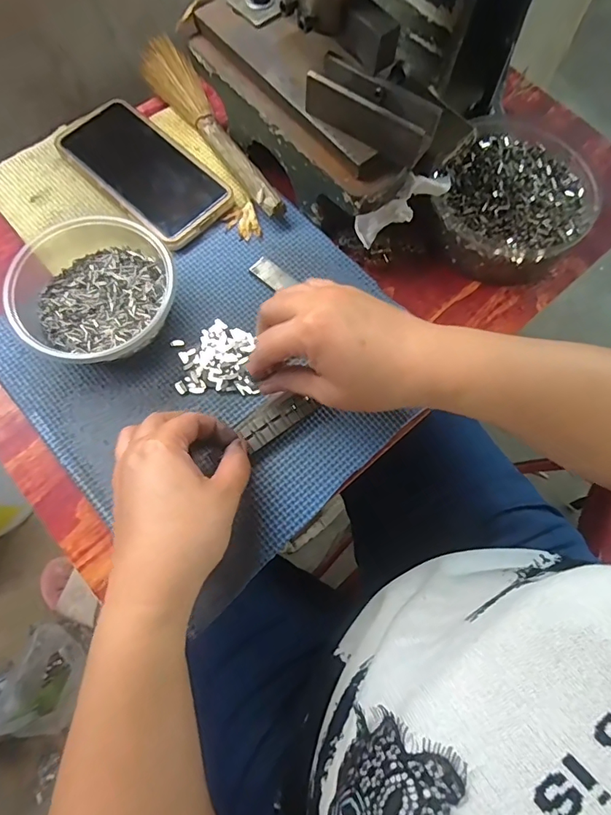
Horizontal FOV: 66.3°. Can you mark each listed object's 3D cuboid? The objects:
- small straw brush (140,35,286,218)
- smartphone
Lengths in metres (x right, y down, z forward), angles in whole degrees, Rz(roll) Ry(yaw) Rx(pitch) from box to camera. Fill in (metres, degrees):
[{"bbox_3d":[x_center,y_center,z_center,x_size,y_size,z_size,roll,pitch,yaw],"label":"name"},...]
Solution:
[{"bbox_3d":[-0.088,-0.251,0.414,0.038,0.024,0.229,-28,75,-11],"label":"small straw brush"},{"bbox_3d":[-0.141,-0.206,0.403,0.158,0.009,0.075,43,75,11],"label":"smartphone"}]

